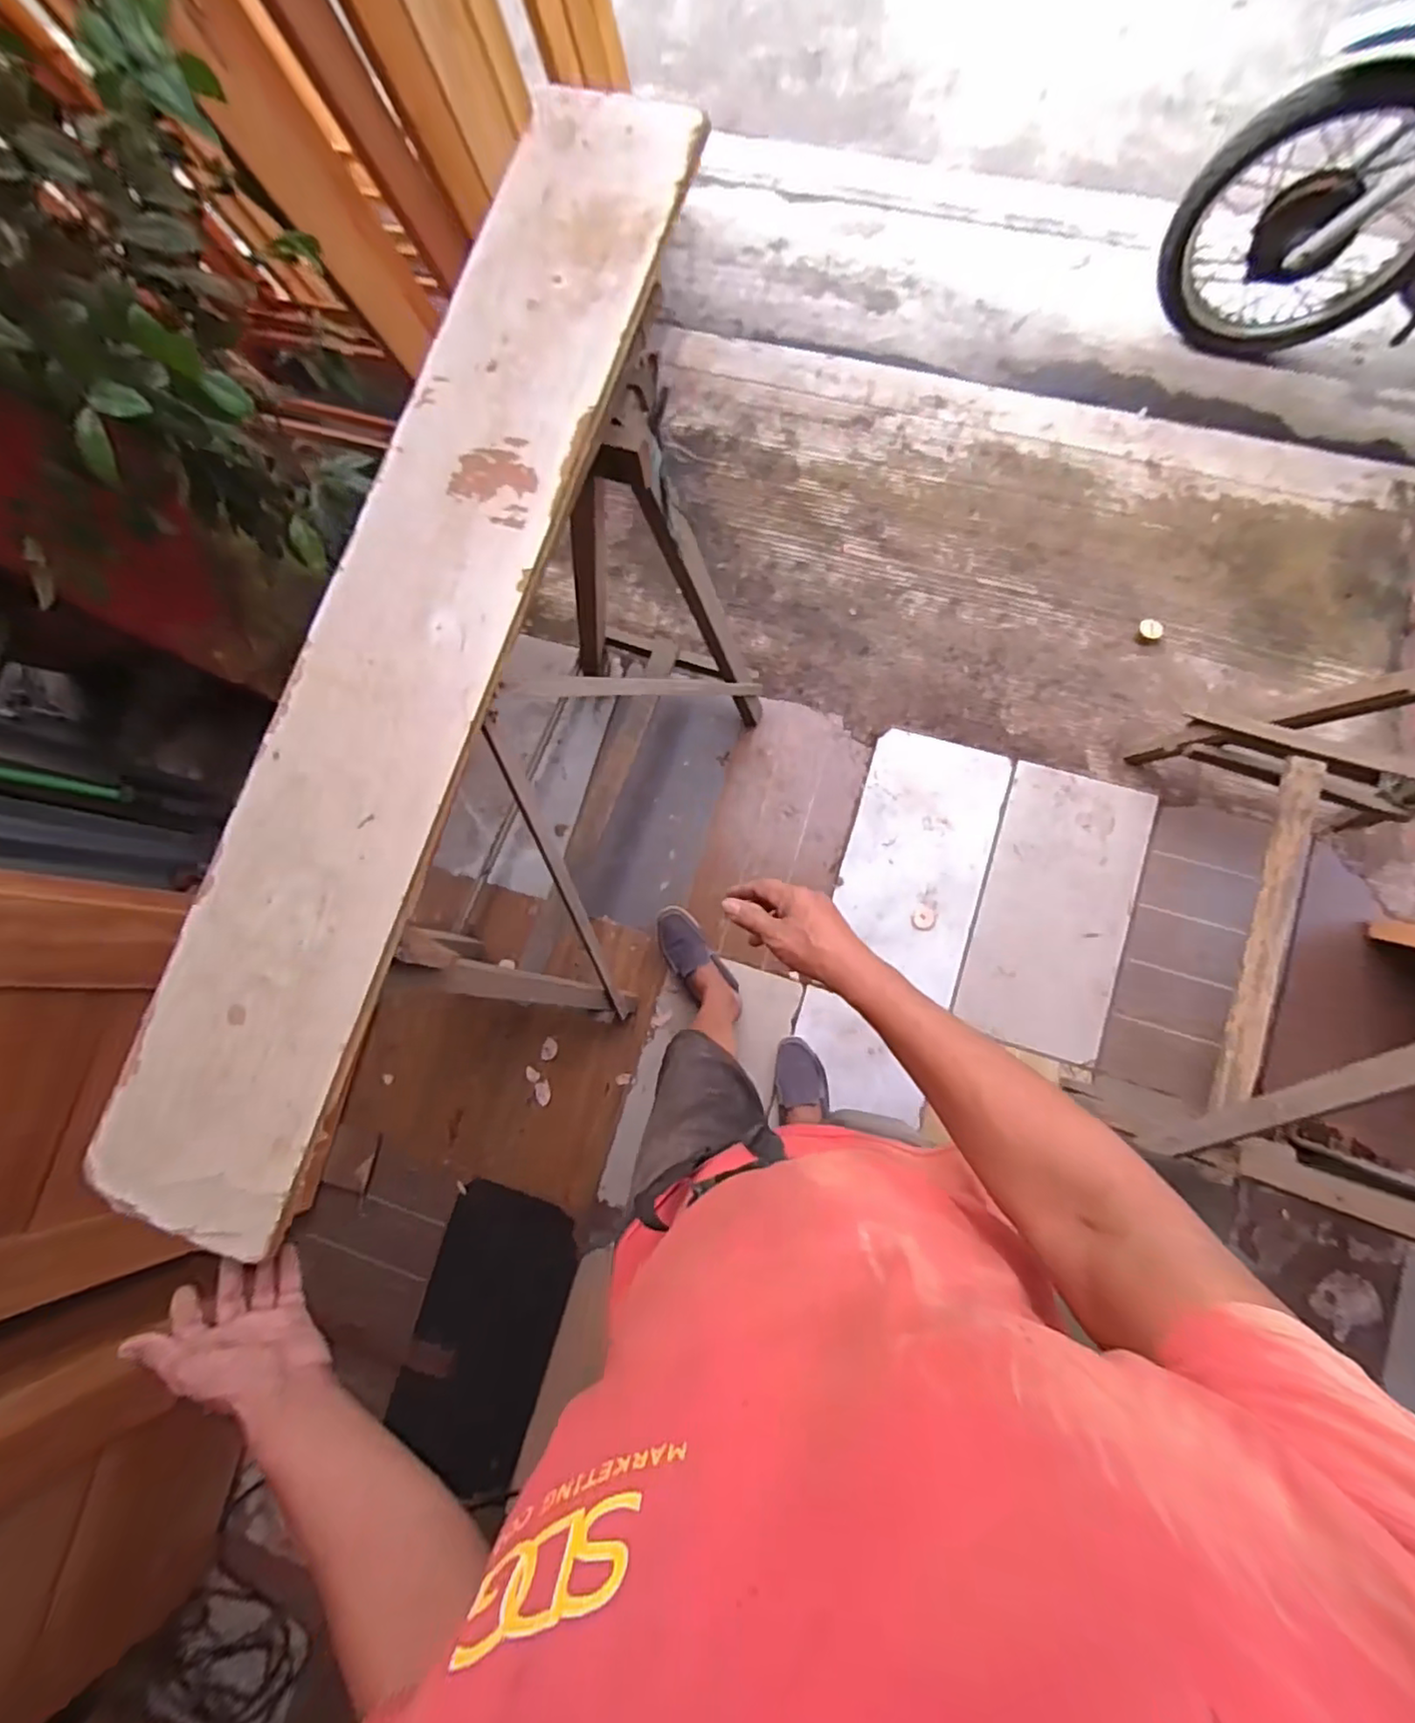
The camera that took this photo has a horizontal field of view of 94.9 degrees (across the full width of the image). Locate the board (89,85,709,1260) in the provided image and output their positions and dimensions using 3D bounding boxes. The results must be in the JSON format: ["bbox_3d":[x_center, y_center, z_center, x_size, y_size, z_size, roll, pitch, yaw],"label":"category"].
[{"bbox_3d":[-0.286,-0.246,0.640,0.205,0.019,1.182,17,84,7],"label":"board"}]

